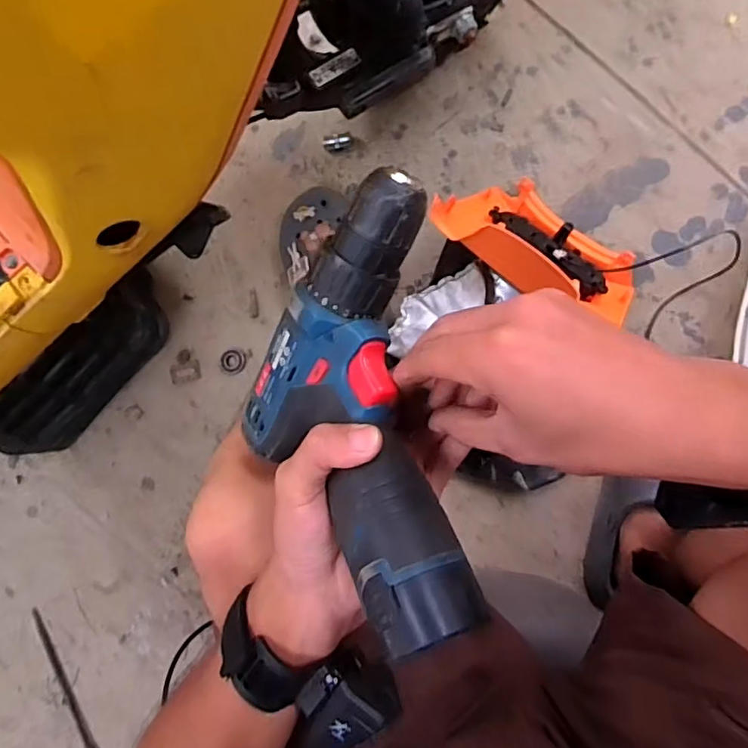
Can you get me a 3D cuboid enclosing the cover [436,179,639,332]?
[{"bbox_3d":[0.201,-0.150,0.671,0.236,0.144,0.132,40,91,7],"label":"cover"}]

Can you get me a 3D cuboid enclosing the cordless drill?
[{"bbox_3d":[-0.016,0.025,0.289,0.120,0.085,0.209,-13,73,6],"label":"cordless drill"}]

